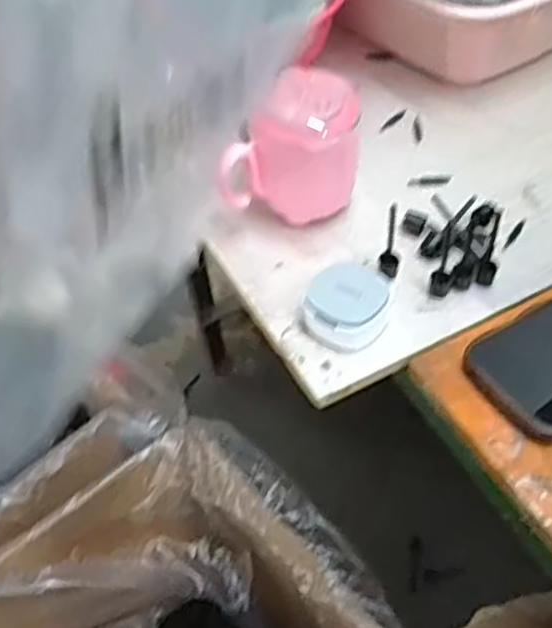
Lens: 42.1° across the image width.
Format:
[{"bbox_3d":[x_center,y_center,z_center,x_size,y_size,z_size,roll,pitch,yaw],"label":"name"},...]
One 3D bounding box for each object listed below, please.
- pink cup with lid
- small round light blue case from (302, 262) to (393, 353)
[{"bbox_3d":[0.012,-0.116,0.530,0.099,0.103,0.072,-2,50,4],"label":"pink cup with lid"},{"bbox_3d":[0.047,-0.004,0.478,0.049,0.034,0.051,-3,50,3],"label":"small round light blue case"}]

